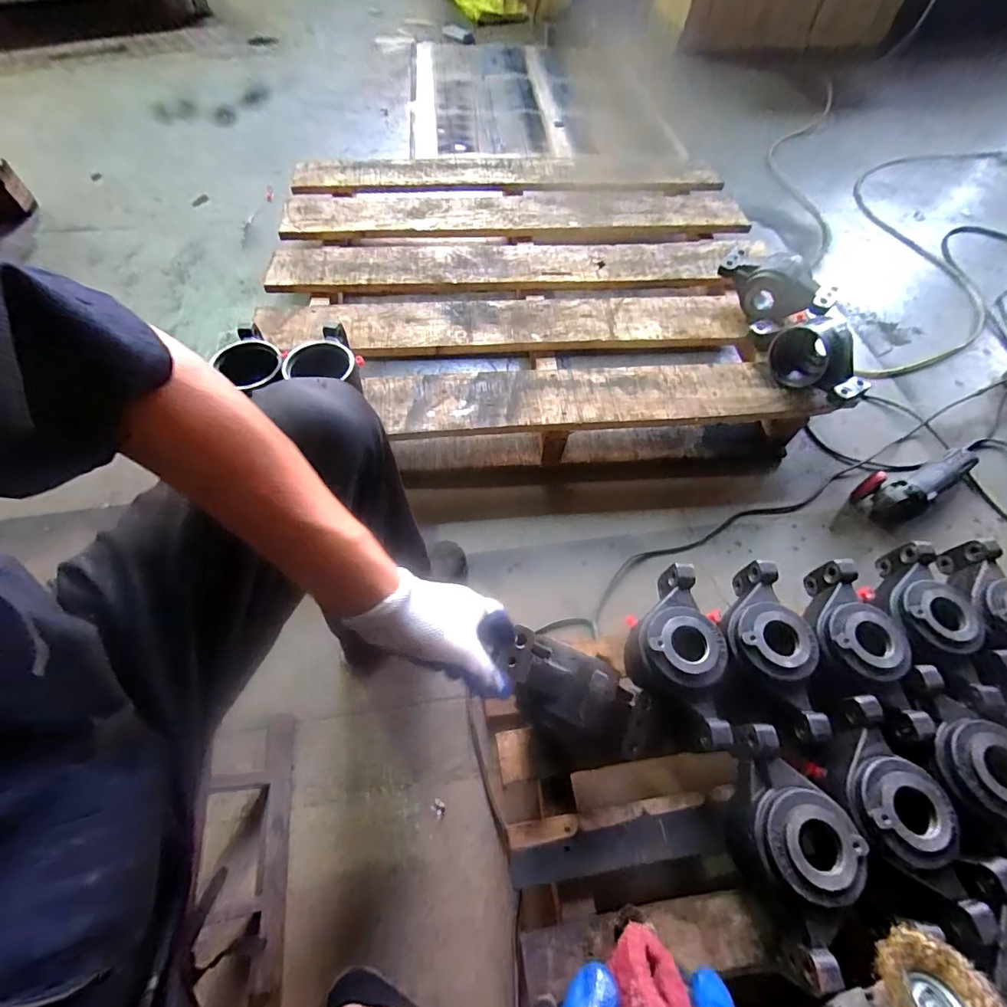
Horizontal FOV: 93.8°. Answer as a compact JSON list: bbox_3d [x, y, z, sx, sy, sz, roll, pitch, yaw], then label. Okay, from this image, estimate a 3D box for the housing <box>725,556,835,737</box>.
[{"bbox_3d":[0.345,0.184,0.626,0.109,0.076,0.221,11,60,4],"label":"housing"}]

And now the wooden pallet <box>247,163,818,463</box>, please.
[{"bbox_3d":[0.049,-0.515,1.137,1.144,0.135,0.971,-2,60,-4],"label":"wooden pallet"}]

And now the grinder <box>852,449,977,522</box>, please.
[{"bbox_3d":[0.845,-0.047,0.934,0.298,0.072,0.097,-20,63,-13],"label":"grinder"}]

